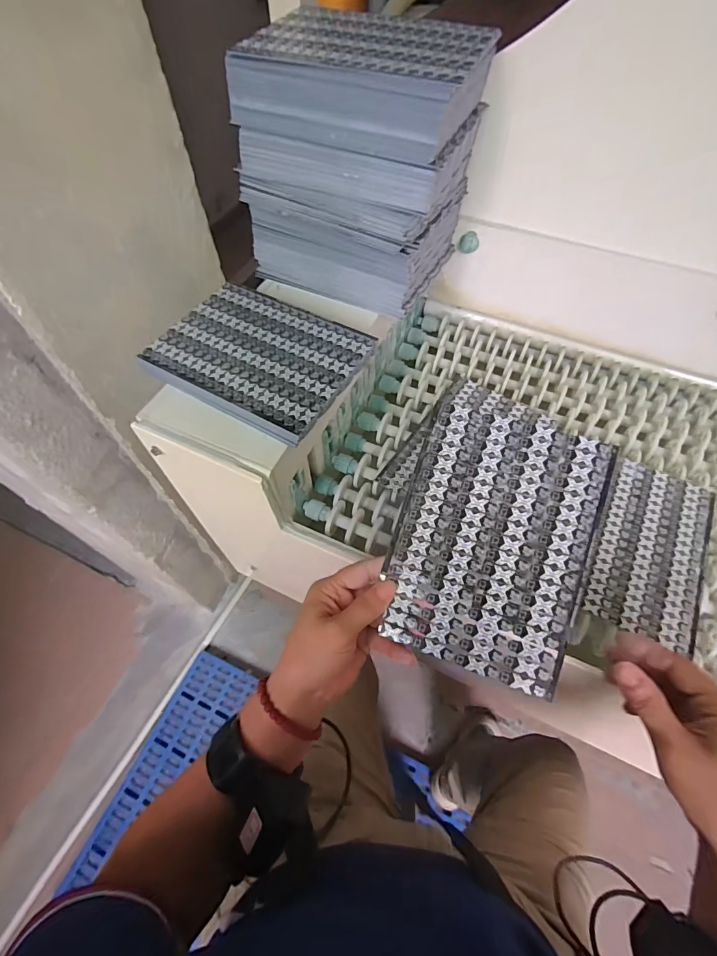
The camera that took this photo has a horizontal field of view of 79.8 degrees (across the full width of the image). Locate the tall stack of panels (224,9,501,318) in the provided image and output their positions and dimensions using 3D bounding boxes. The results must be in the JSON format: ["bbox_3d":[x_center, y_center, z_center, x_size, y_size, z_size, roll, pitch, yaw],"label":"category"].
[{"bbox_3d":[0.001,-0.325,0.441,0.208,0.184,0.150,24,62,15],"label":"tall stack of panels"}]

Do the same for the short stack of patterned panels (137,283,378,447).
[{"bbox_3d":[-0.101,-0.124,0.430,0.193,0.008,0.149,25,62,15],"label":"short stack of patterned panels"}]

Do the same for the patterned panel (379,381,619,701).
[{"bbox_3d":[0.105,0.041,0.332,0.140,0.004,0.207,17,83,13],"label":"patterned panel"}]

